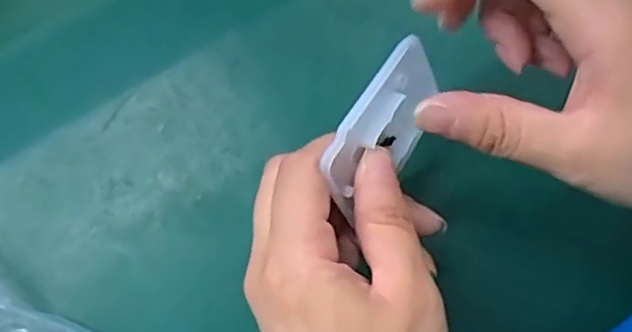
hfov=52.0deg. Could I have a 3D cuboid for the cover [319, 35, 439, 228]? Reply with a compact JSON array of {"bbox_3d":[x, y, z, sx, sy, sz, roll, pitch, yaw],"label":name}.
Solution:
[{"bbox_3d":[0.025,-0.014,0.239,0.065,0.009,0.032,-51,123,-20],"label":"cover"}]

